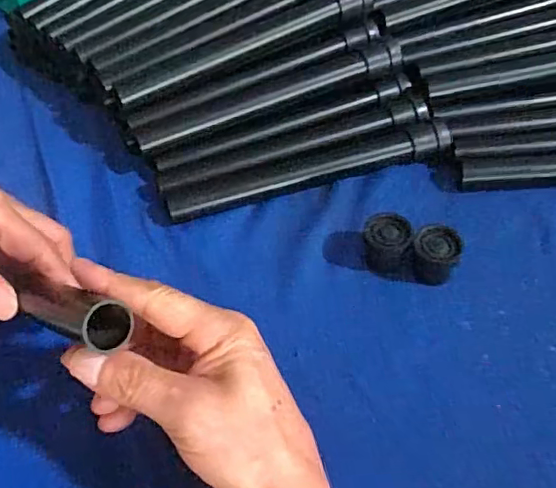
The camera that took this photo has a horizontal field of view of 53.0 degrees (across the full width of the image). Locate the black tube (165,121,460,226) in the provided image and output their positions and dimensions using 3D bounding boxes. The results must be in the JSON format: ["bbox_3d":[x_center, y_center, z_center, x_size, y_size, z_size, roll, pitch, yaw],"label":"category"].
[{"bbox_3d":[0.028,-0.065,0.476,0.247,0.025,0.033,-14,52,-9],"label":"black tube"}]

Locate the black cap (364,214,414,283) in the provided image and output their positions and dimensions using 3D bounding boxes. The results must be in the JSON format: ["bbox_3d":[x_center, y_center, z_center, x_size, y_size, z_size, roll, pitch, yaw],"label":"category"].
[{"bbox_3d":[0.082,0.002,0.415,0.033,0.032,0.038,-3,51,0],"label":"black cap"}]

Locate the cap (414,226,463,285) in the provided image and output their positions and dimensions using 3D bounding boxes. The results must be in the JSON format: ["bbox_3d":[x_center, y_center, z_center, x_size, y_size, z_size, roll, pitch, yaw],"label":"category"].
[{"bbox_3d":[0.115,0.009,0.407,0.031,0.038,0.029,-1,51,1],"label":"cap"}]

